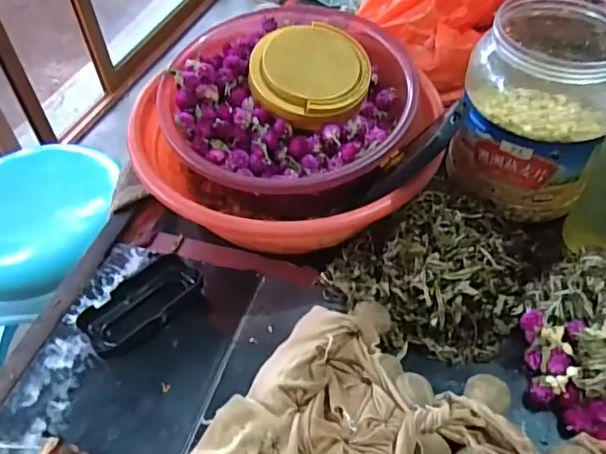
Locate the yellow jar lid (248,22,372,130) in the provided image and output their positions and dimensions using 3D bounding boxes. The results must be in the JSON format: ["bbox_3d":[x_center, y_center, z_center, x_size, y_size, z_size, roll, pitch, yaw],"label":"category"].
[{"bbox_3d":[0.008,-0.154,0.559,0.116,0.017,0.111,1,72,-5],"label":"yellow jar lid"}]

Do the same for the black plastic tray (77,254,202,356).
[{"bbox_3d":[-0.143,0.071,0.508,0.056,0.029,0.105,34,58,31],"label":"black plastic tray"}]

